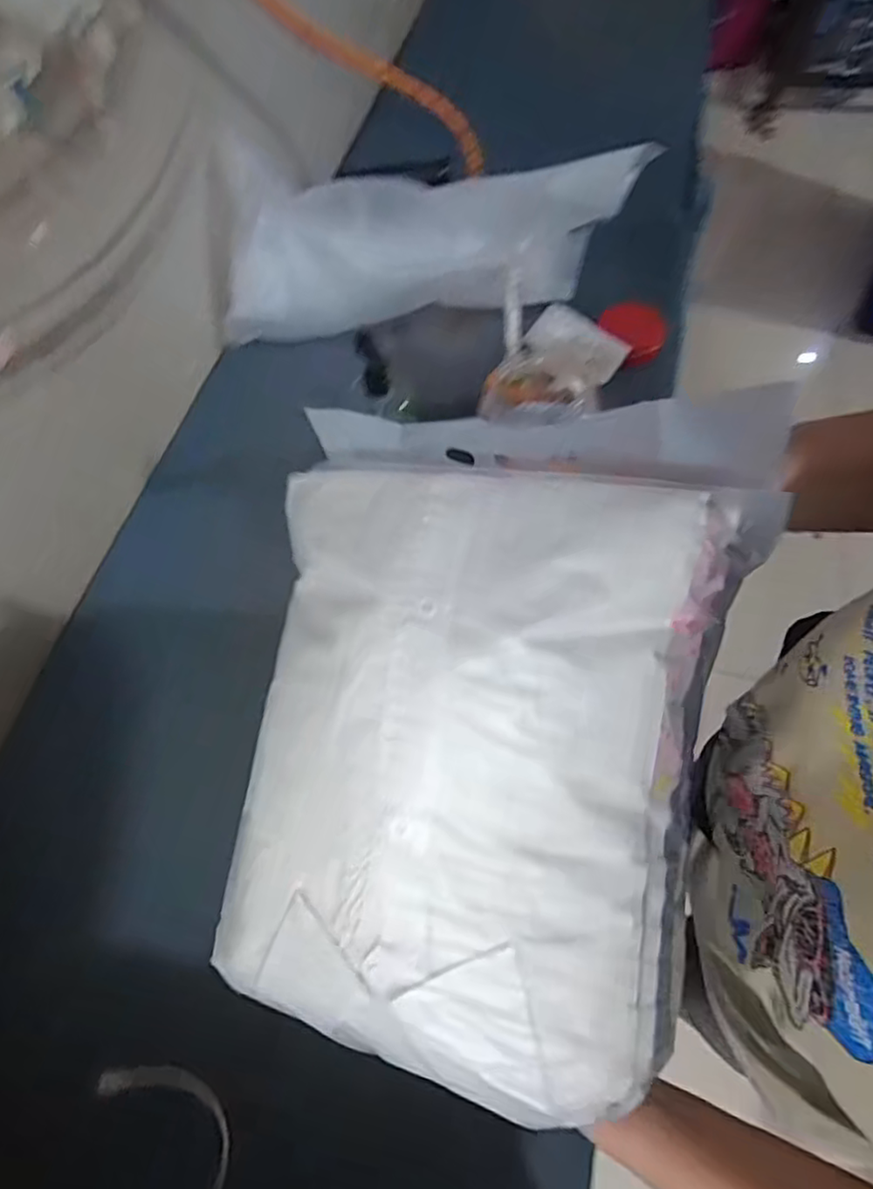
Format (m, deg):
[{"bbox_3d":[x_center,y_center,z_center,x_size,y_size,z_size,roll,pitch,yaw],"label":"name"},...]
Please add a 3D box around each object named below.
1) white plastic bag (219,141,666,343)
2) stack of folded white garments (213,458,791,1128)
[{"bbox_3d":[0.003,-0.457,0.816,0.555,0.134,0.165,-10,62,-2],"label":"white plastic bag"},{"bbox_3d":[0.018,0.088,0.331,0.251,0.066,0.310,7,89,9],"label":"stack of folded white garments"}]

